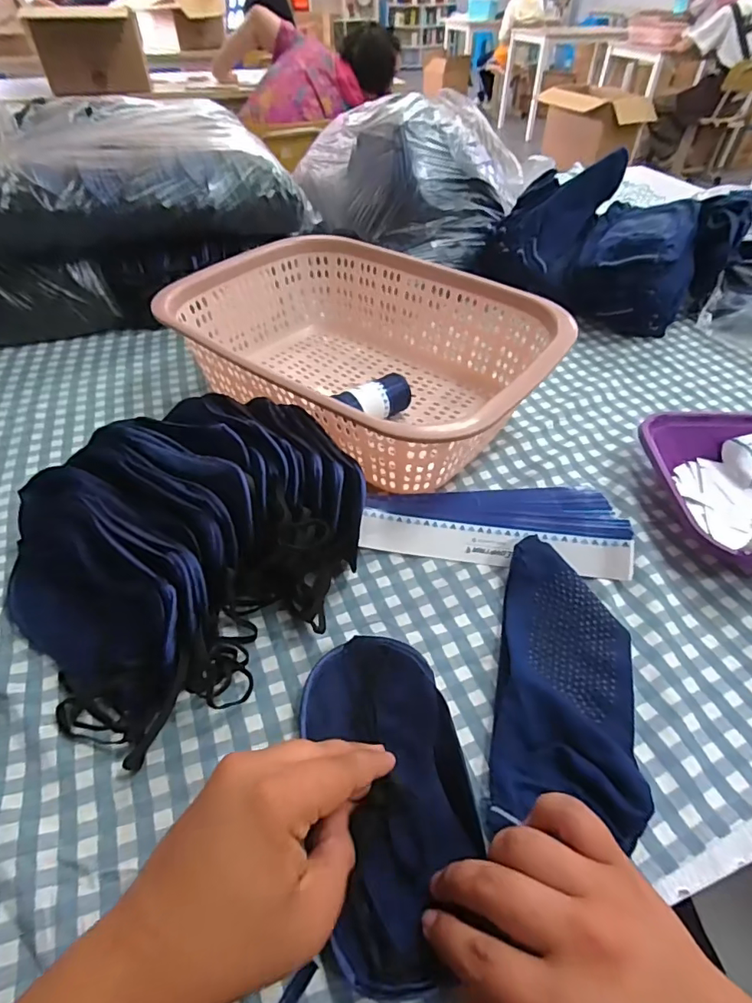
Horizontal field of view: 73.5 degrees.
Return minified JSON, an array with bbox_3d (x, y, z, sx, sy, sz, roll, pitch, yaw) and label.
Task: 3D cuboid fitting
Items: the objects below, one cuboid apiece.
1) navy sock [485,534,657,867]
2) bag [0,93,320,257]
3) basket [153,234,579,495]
[{"bbox_3d":[0.124,0.109,0.334,0.085,0.026,0.190,8,44,7],"label":"navy sock"},{"bbox_3d":[-0.332,-0.449,0.678,0.437,0.106,0.324,-14,48,-13],"label":"bag"},{"bbox_3d":[-0.016,-0.150,0.523,0.351,0.109,0.263,30,53,25],"label":"basket"}]

